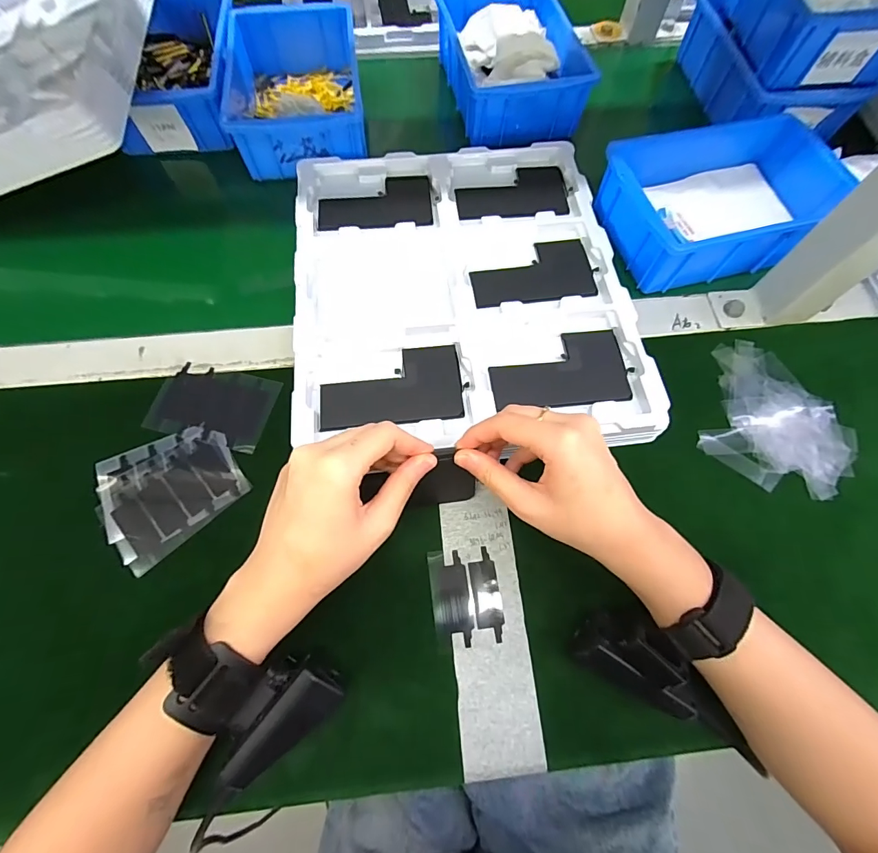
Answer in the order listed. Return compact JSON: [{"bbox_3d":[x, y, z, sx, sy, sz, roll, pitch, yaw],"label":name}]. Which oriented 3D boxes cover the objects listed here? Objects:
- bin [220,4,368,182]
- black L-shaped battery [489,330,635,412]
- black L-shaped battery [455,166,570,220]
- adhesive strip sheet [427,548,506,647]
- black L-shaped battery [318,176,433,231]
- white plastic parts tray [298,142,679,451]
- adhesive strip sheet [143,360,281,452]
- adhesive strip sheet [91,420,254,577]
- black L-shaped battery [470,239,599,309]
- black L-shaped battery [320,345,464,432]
[{"bbox_3d":[-0.150,-0.357,0.444,0.129,0.058,0.201,-7,68,-3],"label":"bin"},{"bbox_3d":[0.095,-0.045,0.327,0.108,0.006,0.062,-7,68,-4],"label":"black L-shaped battery"},{"bbox_3d":[0.070,-0.225,0.402,0.107,0.011,0.066,-6,68,-3],"label":"black L-shaped battery"},{"bbox_3d":[0.019,0.117,0.286,0.046,0.004,0.061,-7,67,-4],"label":"adhesive strip sheet"},{"bbox_3d":[-0.061,-0.215,0.400,0.106,0.011,0.070,-5,68,-3],"label":"black L-shaped battery"},{"bbox_3d":[0.016,-0.129,0.361,0.272,0.033,0.308,-6,68,-3],"label":"white plastic parts tray"},{"bbox_3d":[-0.182,-0.017,0.337,0.093,0.005,0.062,11,69,4],"label":"adhesive strip sheet"},{"bbox_3d":[-0.200,0.046,0.310,0.096,0.004,0.086,-32,73,-13],"label":"adhesive strip sheet"},{"bbox_3d":[0.083,-0.135,0.366,0.110,0.009,0.063,-10,68,-5],"label":"black L-shaped battery"},{"bbox_3d":[-0.036,-0.031,0.319,0.105,0.007,0.063,-6,68,-3],"label":"black L-shaped battery"}]

